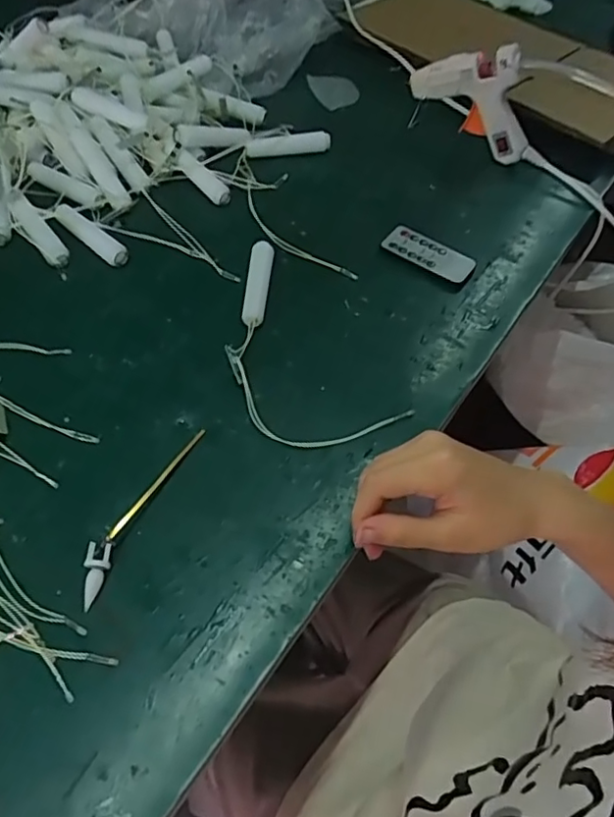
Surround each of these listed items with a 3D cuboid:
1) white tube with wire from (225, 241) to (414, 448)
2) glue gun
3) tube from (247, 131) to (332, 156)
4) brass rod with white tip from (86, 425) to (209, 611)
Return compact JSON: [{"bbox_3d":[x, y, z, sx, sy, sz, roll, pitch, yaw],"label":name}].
[{"bbox_3d":[-0.021,-0.052,0.465,0.103,0.020,0.203,-26,61,-20],"label":"white tube with wire"},{"bbox_3d":[0.172,-0.328,0.623,0.133,0.105,0.033,20,56,10],"label":"glue gun"},{"bbox_3d":[-0.020,-0.281,0.629,0.090,0.020,0.016,-9,56,-10],"label":"tube"},{"bbox_3d":[-0.108,0.061,0.384,0.017,0.010,0.136,21,56,10],"label":"brass rod with white tip"}]

